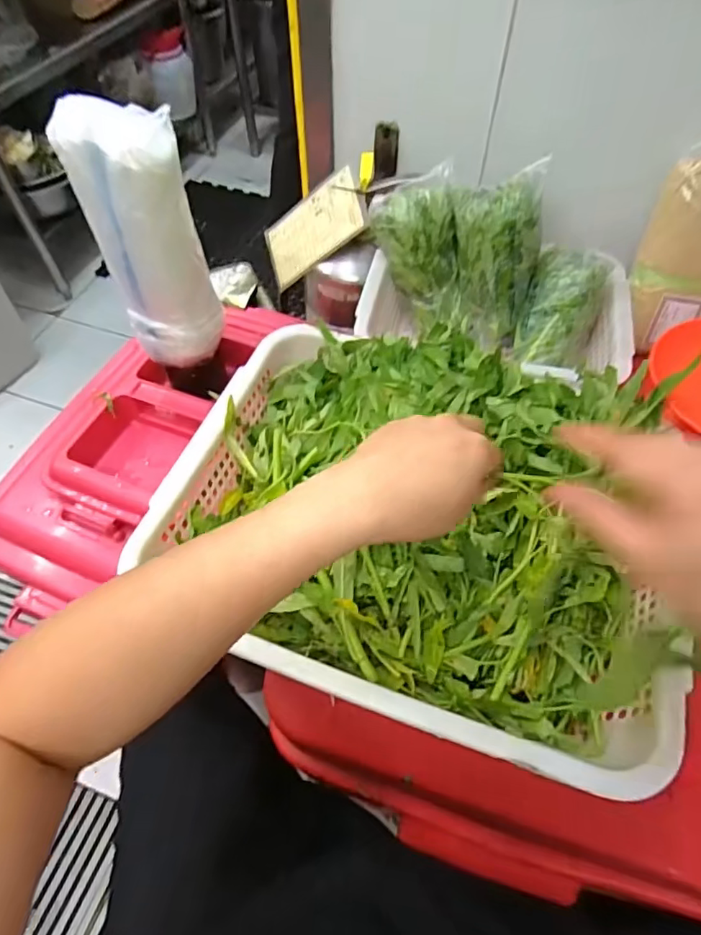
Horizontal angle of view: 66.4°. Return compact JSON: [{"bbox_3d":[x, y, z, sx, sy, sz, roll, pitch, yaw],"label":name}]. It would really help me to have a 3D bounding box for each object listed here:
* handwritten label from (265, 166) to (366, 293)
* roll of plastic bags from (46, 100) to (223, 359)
[{"bbox_3d":[-0.054,-0.341,0.763,0.009,0.165,0.103,2,69,-52],"label":"handwritten label"},{"bbox_3d":[-0.190,-0.211,0.513,0.089,0.232,0.068,-20,58,-13],"label":"roll of plastic bags"}]

